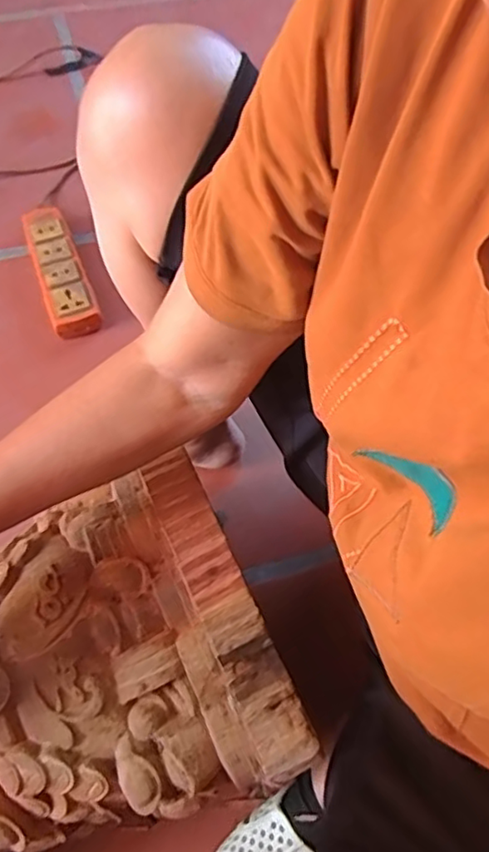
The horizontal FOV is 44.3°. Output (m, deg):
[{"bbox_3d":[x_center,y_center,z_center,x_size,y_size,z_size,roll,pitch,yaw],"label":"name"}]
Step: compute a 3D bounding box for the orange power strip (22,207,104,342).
[{"bbox_3d":[-0.245,-0.206,0.796,0.059,0.040,0.192,-18,67,-12],"label":"orange power strip"}]

